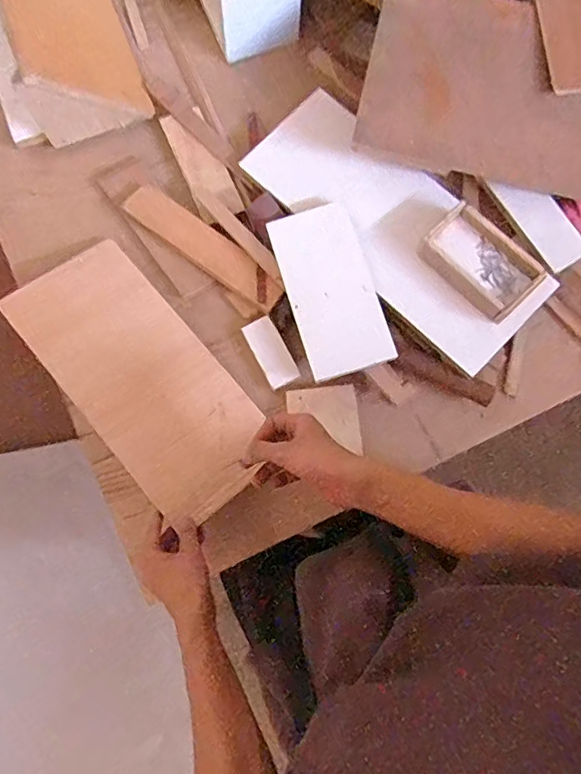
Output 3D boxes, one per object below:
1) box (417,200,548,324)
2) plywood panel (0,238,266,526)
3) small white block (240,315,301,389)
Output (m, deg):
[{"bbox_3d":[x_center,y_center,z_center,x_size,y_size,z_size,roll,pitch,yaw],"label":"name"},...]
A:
[{"bbox_3d":[0.245,-0.158,0.687,0.087,0.036,0.147,-44,82,-6],"label":"box"},{"bbox_3d":[-0.191,-0.014,0.695,0.173,0.017,0.379,-39,83,-17],"label":"plywood panel"},{"bbox_3d":[-0.027,-0.048,0.733,0.042,0.009,0.096,-28,80,-4],"label":"small white block"}]

